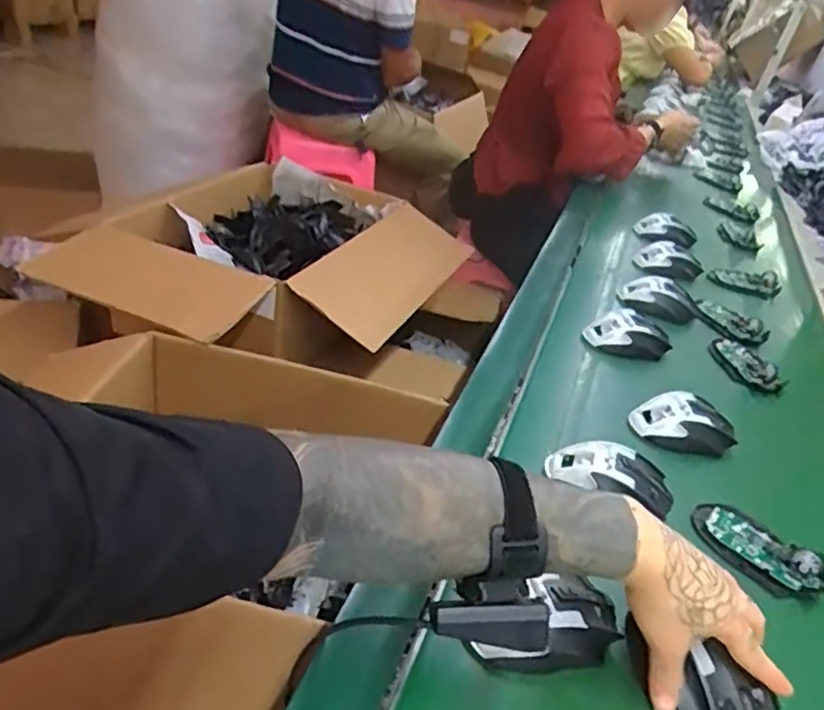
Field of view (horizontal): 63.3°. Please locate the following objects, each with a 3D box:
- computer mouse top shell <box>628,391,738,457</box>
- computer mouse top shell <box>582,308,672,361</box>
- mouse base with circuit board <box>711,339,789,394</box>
[{"bbox_3d":[0.298,0.074,0.730,0.110,0.038,0.066,6,34,-11],"label":"computer mouse top shell"},{"bbox_3d":[0.284,-0.029,0.875,0.114,0.039,0.053,10,33,-5],"label":"computer mouse top shell"},{"bbox_3d":[0.444,0.010,0.889,0.063,0.030,0.108,-3,37,-24],"label":"mouse base with circuit board"}]

